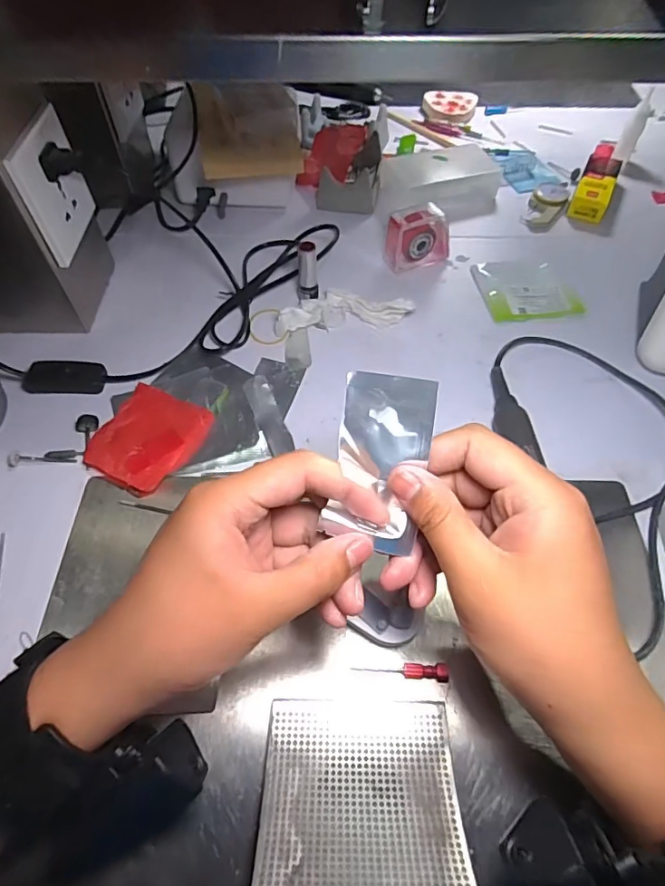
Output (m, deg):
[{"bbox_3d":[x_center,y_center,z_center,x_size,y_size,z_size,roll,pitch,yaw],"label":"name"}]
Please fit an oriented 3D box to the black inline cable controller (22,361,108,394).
[{"bbox_3d":[-0.226,-0.055,0.424,0.065,0.020,0.028,-1,57,-1],"label":"black inline cable controller"}]

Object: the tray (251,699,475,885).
[{"bbox_3d":[0.014,0.176,0.243,0.098,0.024,0.111,1,28,0],"label":"tray"}]

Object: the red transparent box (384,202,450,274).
[{"bbox_3d":[0.083,-0.200,0.491,0.063,0.058,0.027,-21,59,-14],"label":"red transparent box"}]

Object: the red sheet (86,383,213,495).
[{"bbox_3d":[-0.143,-0.004,0.393,0.075,0.006,0.082,25,60,15],"label":"red sheet"}]

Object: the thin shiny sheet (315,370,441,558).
[{"bbox_3d":[0.023,0.010,0.245,0.044,0.015,0.084,8,94,19],"label":"thin shiny sheet"}]

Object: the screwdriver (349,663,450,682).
[{"bbox_3d":[0.041,0.135,0.300,0.057,0.006,0.009,1,57,1],"label":"screwdriver"}]

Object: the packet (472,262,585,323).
[{"bbox_3d":[0.191,-0.154,0.502,0.090,0.004,0.089,-6,57,-4],"label":"packet"}]

